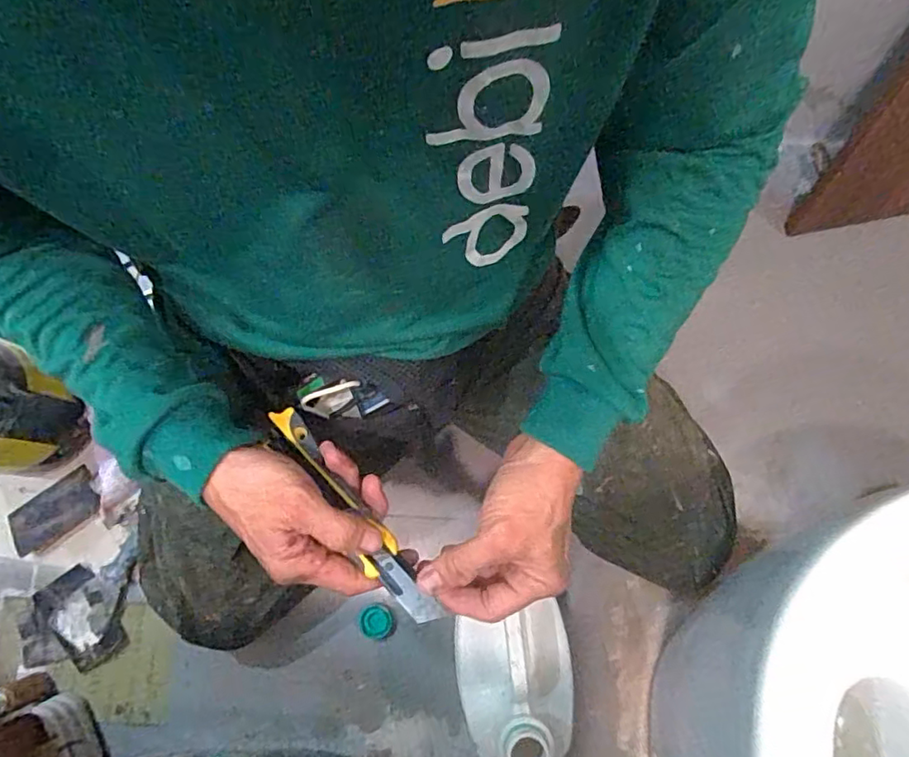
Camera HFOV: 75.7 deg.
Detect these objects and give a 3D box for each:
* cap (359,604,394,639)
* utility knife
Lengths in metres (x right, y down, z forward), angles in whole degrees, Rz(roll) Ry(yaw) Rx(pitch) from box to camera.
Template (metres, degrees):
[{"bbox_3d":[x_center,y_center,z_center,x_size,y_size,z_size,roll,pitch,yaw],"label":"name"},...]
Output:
[{"bbox_3d":[-0.100,0.311,0.747,0.040,0.007,0.042,0,77,0],"label":"cap"},{"bbox_3d":[-0.073,0.087,0.399,0.024,0.011,0.188,-40,63,-7],"label":"utility knife"}]

